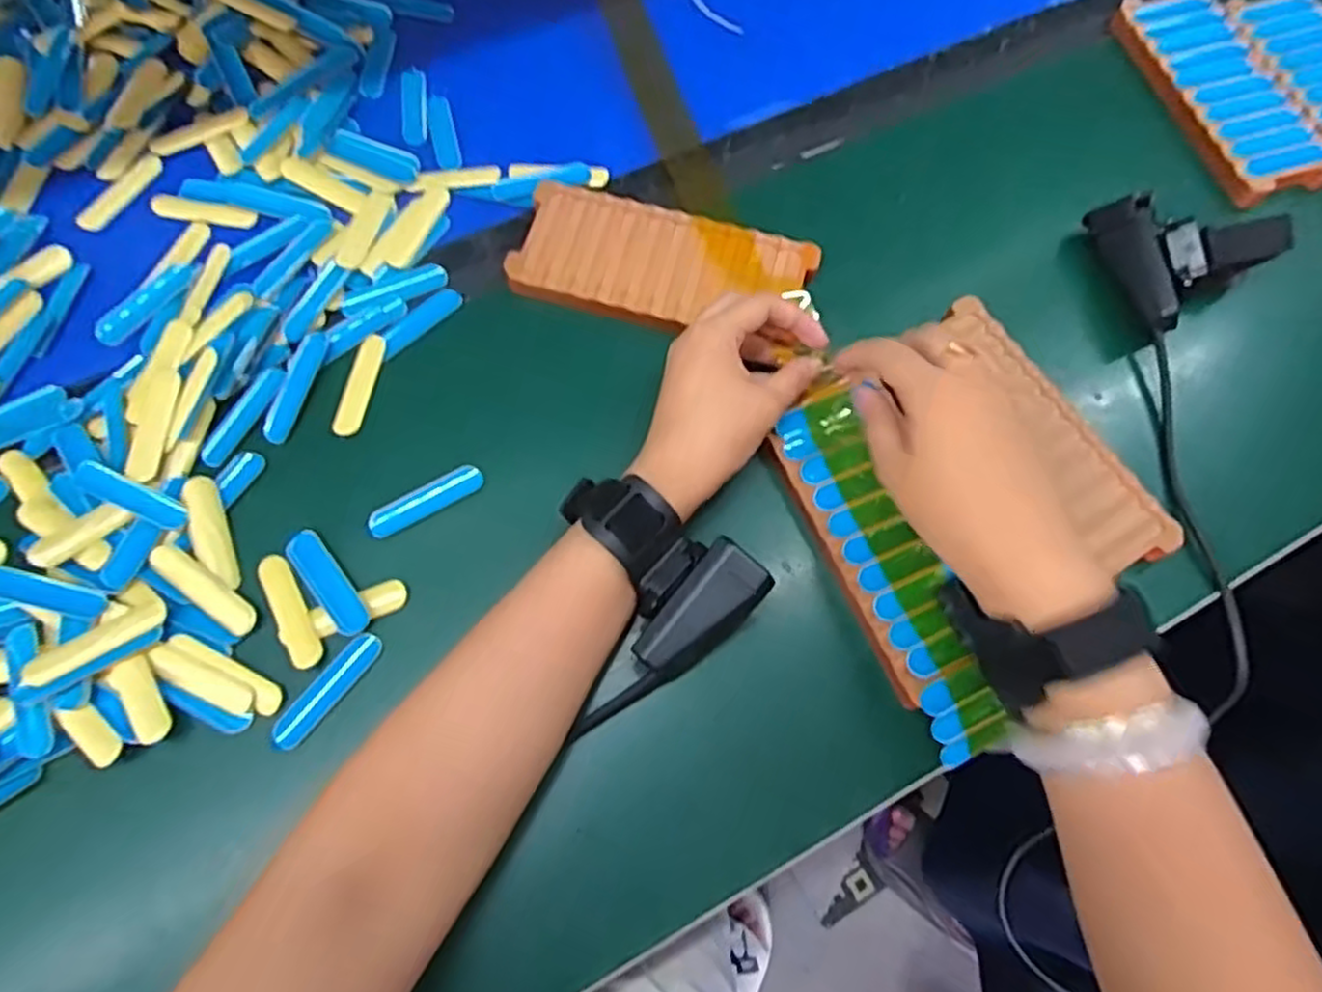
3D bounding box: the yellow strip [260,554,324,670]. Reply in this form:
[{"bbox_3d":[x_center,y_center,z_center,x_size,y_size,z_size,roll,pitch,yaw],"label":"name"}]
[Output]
[{"bbox_3d":[-0.185,0.057,0.363,0.015,0.004,0.062,-28,73,-12],"label":"yellow strip"}]

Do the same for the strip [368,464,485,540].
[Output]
[{"bbox_3d":[-0.125,0.002,0.389,0.063,0.006,0.017,-30,73,-12],"label":"strip"}]

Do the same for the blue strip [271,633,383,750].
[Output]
[{"bbox_3d":[-0.161,0.093,0.352,0.014,0.006,0.064,37,73,11],"label":"blue strip"}]

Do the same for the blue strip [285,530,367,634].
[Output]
[{"bbox_3d":[-0.168,0.043,0.366,0.016,0.004,0.063,-36,75,-14],"label":"blue strip"}]

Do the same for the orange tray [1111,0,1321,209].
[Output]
[{"bbox_3d":[0.383,-0.277,0.503,0.080,0.021,0.170,-18,71,-8],"label":"orange tray"}]

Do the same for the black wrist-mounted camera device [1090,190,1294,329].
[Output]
[{"bbox_3d":[0.318,-0.147,0.438,0.095,0.046,0.078,-15,71,-8],"label":"black wrist-mounted camera device"}]

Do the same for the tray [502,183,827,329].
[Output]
[{"bbox_3d":[0.000,-0.136,0.438,0.169,0.017,0.077,15,70,4],"label":"tray"}]

